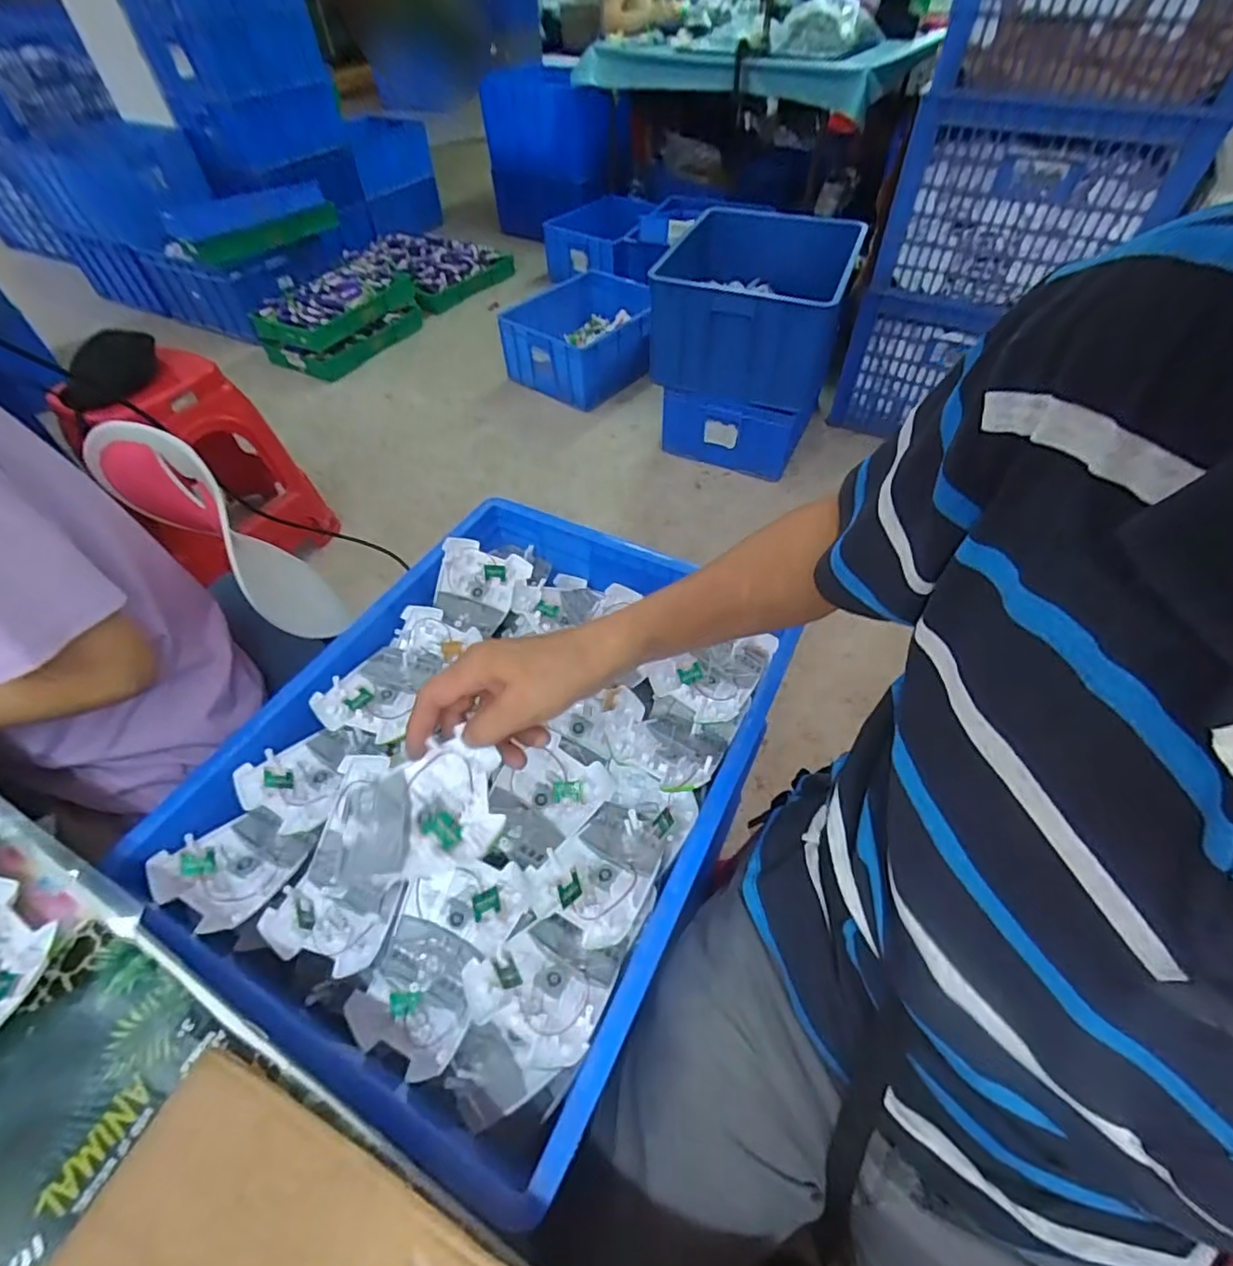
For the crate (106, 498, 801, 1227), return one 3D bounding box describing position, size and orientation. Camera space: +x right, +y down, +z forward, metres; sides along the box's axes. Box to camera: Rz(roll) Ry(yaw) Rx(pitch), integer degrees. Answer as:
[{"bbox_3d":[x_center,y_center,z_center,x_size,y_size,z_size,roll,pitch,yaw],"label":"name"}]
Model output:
[{"bbox_3d":[-0.109,0.112,0.563,0.420,0.124,0.529,23,55,18],"label":"crate"}]

